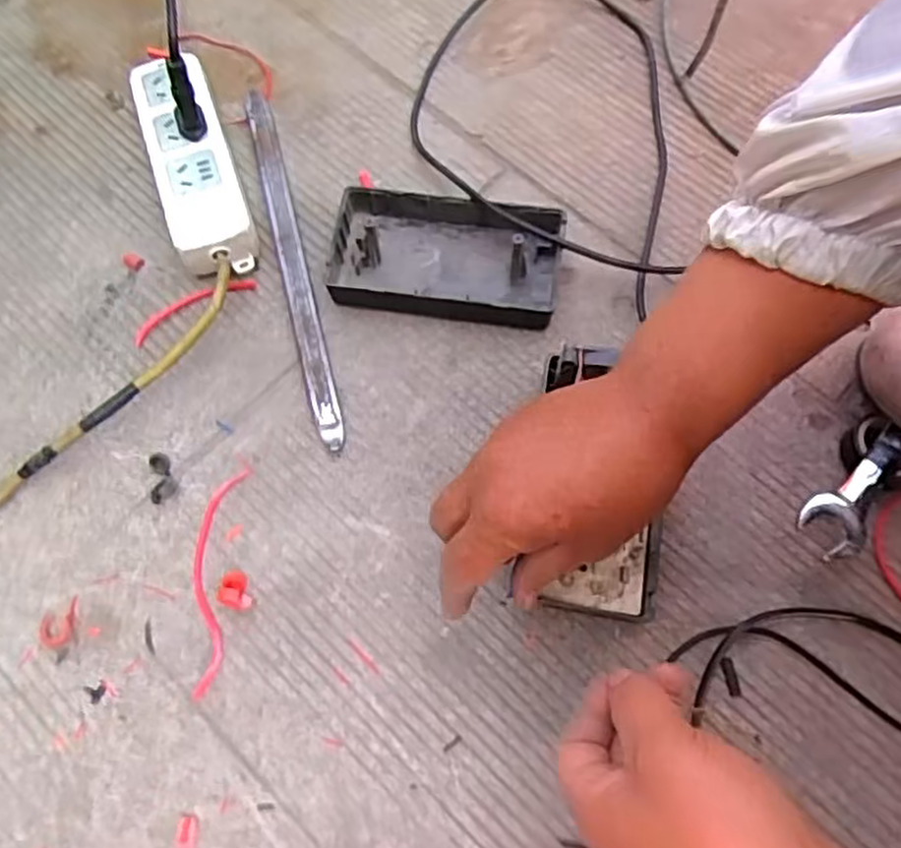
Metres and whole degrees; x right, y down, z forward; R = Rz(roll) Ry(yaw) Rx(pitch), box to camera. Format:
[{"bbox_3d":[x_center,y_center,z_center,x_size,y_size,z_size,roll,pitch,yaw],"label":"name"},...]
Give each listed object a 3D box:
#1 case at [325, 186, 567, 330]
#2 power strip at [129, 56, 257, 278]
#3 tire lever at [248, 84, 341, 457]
[{"bbox_3d":[-0.003,-0.112,0.505,0.150,0.031,0.085,10,71,4],"label":"case"},{"bbox_3d":[-0.182,-0.184,0.530,0.054,0.040,0.172,-19,72,-6],"label":"power strip"},{"bbox_3d":[-0.111,-0.120,0.518,0.019,0.012,0.288,-14,71,-5],"label":"tire lever"}]

